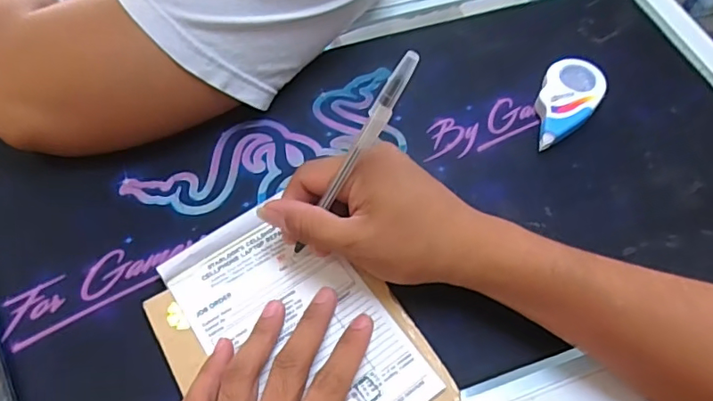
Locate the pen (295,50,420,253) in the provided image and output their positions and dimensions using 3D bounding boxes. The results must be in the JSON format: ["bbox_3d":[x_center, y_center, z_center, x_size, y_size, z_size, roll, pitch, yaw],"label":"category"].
[{"bbox_3d":[-0.004,-0.019,0.310,0.007,0.153,0.010,-15,57,-46],"label":"pen"}]

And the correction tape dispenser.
[{"bbox_3d":[0.165,-0.075,0.421,0.045,0.017,0.085,21,62,10],"label":"correction tape dispenser"}]

